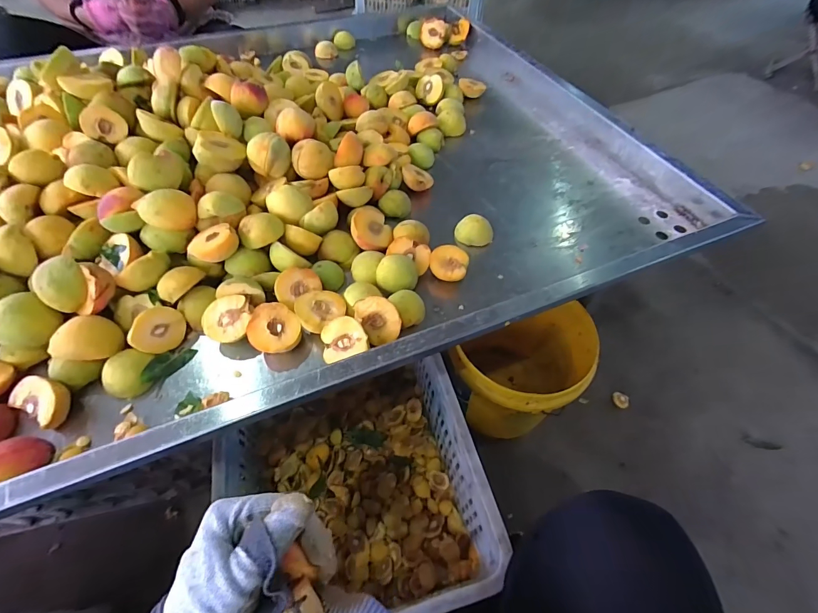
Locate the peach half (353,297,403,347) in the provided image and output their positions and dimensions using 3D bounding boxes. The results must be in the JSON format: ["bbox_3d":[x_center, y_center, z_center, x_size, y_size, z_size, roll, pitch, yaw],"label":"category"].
[{"bbox_3d":[-0.041,0.015,0.504,0.057,0.063,0.031,-19,13,9],"label":"peach half"}]

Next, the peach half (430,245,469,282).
[{"bbox_3d":[0.060,-0.061,0.575,0.054,0.033,0.059,1,54,-1],"label":"peach half"}]

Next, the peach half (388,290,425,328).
[{"bbox_3d":[0.001,0.001,0.528,0.047,0.036,0.048,1,54,-1],"label":"peach half"}]

